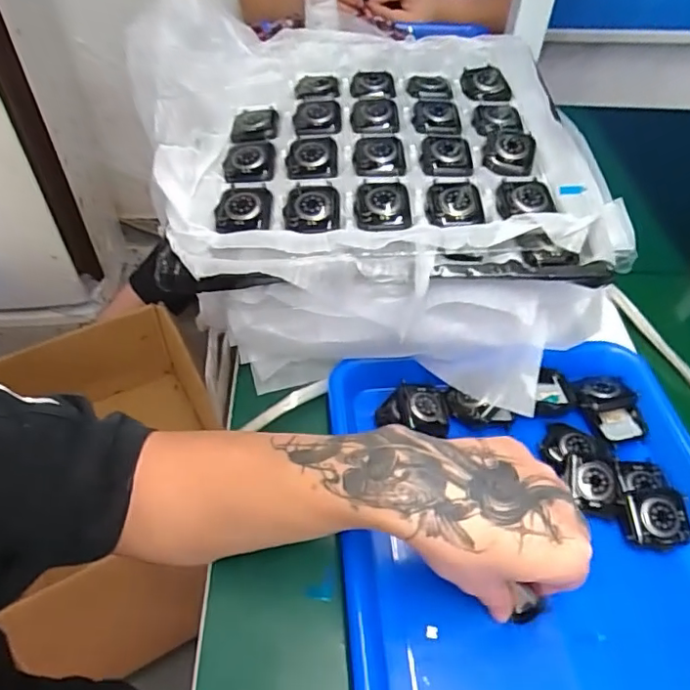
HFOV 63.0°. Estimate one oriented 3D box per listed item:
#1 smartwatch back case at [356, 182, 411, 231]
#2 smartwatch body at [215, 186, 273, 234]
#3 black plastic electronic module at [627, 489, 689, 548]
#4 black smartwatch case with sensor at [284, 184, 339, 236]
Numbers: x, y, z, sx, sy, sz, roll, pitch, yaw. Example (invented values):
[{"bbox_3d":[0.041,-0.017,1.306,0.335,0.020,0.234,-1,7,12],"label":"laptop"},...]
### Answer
[{"bbox_3d":[0.027,-0.097,0.395,0.037,0.010,0.046,0,49,-1],"label":"smartwatch back case"},{"bbox_3d":[-0.072,-0.095,0.399,0.039,0.010,0.049,-1,49,-2],"label":"smartwatch body"},{"bbox_3d":[0.208,0.115,0.373,0.040,0.011,0.036,-3,71,5],"label":"black plastic electronic module"},{"bbox_3d":[-0.023,-0.094,0.395,0.038,0.010,0.050,-2,49,-3],"label":"black smartwatch case with sensor"}]

